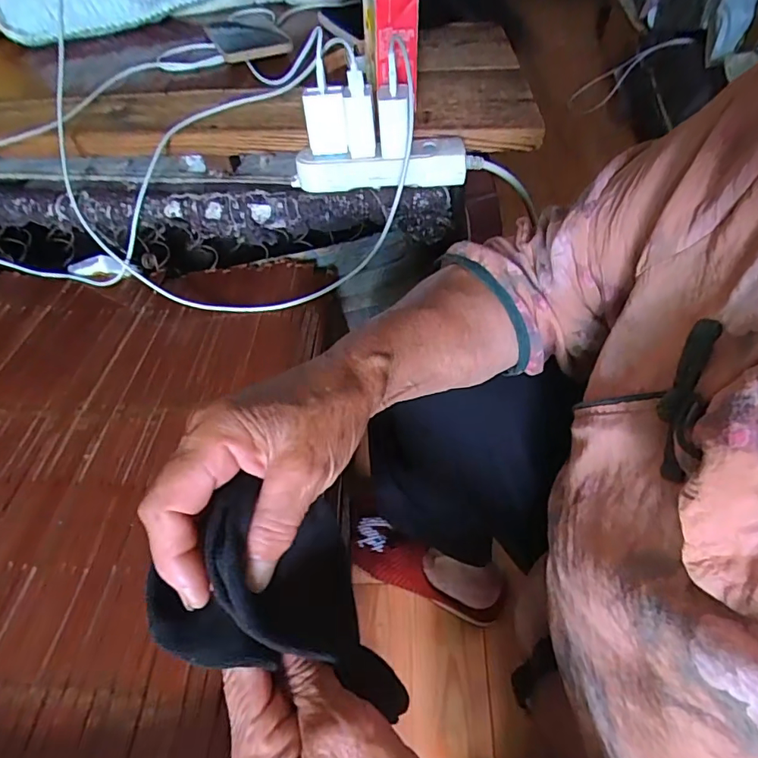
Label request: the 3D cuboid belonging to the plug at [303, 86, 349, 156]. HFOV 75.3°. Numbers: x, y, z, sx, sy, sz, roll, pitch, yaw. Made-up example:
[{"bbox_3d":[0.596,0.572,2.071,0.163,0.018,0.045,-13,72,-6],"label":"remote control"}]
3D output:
[{"bbox_3d":[-0.050,-0.245,0.466,0.037,0.054,0.025,-5,53,-2],"label":"plug"}]

